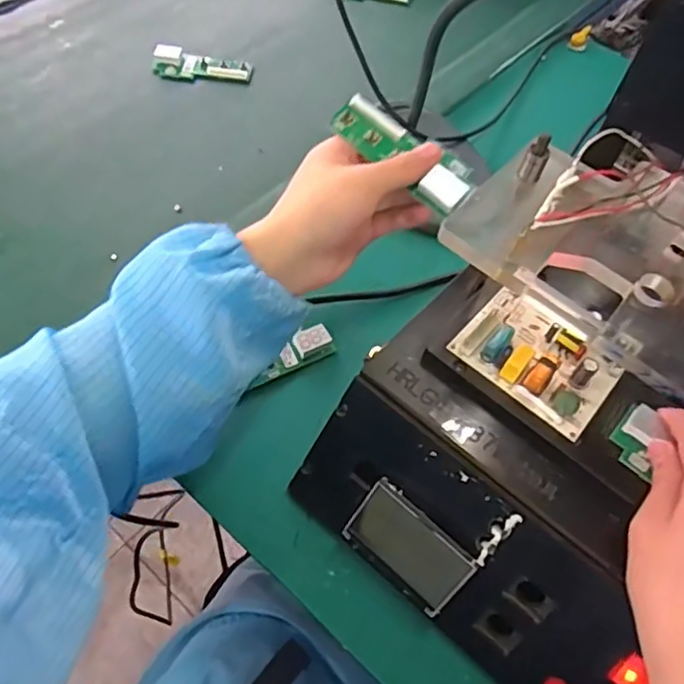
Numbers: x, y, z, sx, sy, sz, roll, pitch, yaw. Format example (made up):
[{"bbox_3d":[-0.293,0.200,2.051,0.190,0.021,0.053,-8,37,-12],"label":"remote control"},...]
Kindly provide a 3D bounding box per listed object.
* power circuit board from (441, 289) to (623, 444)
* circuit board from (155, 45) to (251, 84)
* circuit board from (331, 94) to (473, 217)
[{"bbox_3d":[0.118,0.006,0.365,0.088,0.019,0.065,38,64,17],"label":"power circuit board"},{"bbox_3d":[-0.145,-0.288,0.642,0.098,0.018,0.028,4,58,-2],"label":"circuit board"},{"bbox_3d":[0.039,-0.120,0.390,0.095,0.007,0.033,39,87,5],"label":"circuit board"}]

